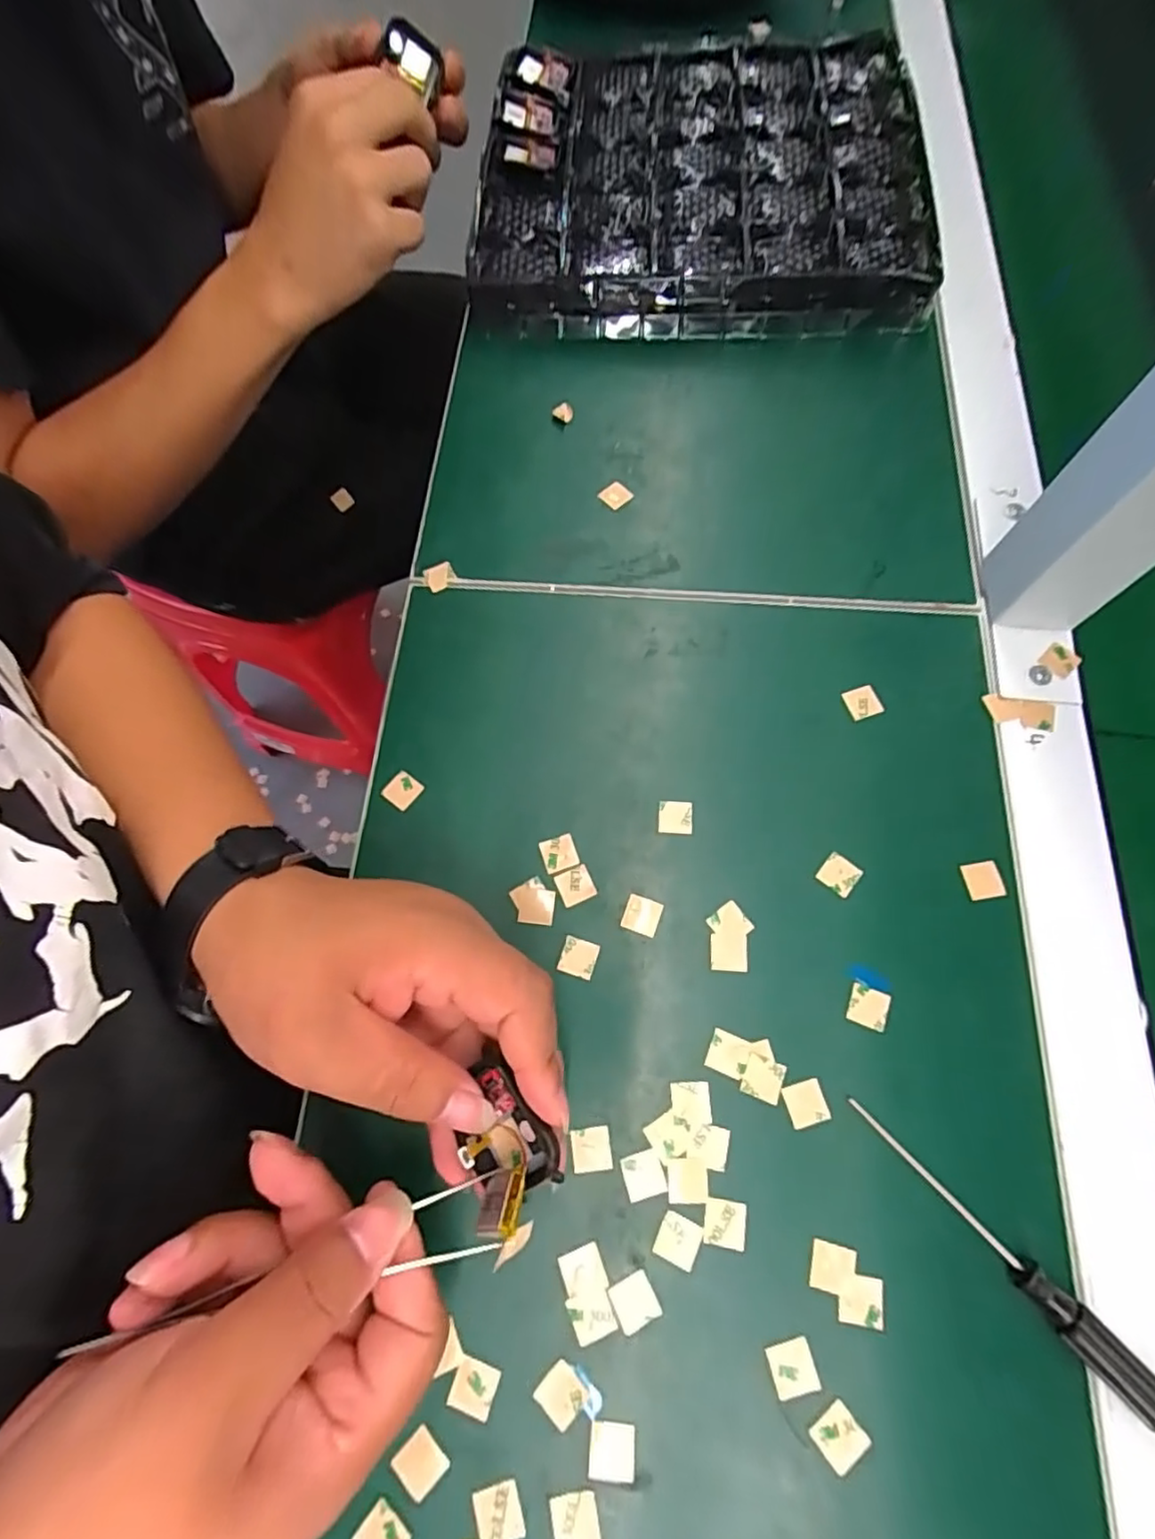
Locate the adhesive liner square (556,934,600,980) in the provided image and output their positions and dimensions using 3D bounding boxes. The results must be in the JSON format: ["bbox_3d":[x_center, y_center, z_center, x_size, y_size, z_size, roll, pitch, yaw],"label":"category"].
[{"bbox_3d":[0.000,0.082,0.278,0.015,0.004,0.016,17,72,7],"label":"adhesive liner square"}]

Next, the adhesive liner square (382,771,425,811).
[{"bbox_3d":[-0.085,0.010,0.308,0.015,0.004,0.016,38,80,8],"label":"adhesive liner square"}]

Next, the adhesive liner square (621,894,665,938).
[{"bbox_3d":[0.029,0.065,0.283,0.016,0.004,0.016,19,76,5],"label":"adhesive liner square"}]

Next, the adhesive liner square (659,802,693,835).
[{"bbox_3d":[0.046,0.023,0.297,0.016,0.004,0.015,3,76,5],"label":"adhesive liner square"}]

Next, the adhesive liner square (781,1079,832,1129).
[{"bbox_3d":[0.091,0.134,0.255,0.016,0.004,0.015,-16,72,-1],"label":"adhesive liner square"}]

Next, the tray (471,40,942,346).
[{"bbox_3d":[0.080,-0.398,0.428,0.280,0.031,0.259,4,71,4],"label":"tray"}]

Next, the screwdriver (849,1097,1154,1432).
[{"bbox_3d":[0.154,0.175,0.229,0.014,0.012,0.129,-43,74,-12],"label":"screwdriver"}]

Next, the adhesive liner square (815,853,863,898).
[{"bbox_3d":[0.117,0.047,0.285,0.015,0.004,0.016,38,80,12],"label":"adhesive liner square"}]

